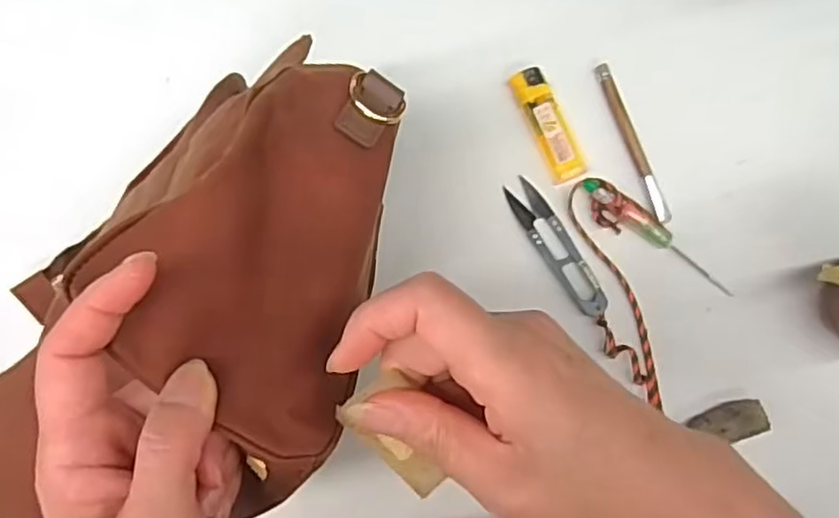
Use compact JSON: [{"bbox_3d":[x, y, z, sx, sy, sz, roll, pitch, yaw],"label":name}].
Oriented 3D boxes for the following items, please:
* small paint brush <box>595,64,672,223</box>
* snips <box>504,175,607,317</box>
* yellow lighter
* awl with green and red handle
[{"bbox_3d":[0.141,-0.077,0.444,0.011,0.008,0.110,-20,86,7],"label":"small paint brush"},{"bbox_3d":[0.091,-0.008,0.446,0.021,0.007,0.101,-34,84,6],"label":"snips"},{"bbox_3d":[0.085,-0.090,0.448,0.022,0.012,0.078,-24,86,7],"label":"yellow lighter"},{"bbox_3d":[0.154,-0.016,0.433,0.112,0.016,0.015,36,94,7],"label":"awl with green and red handle"}]

